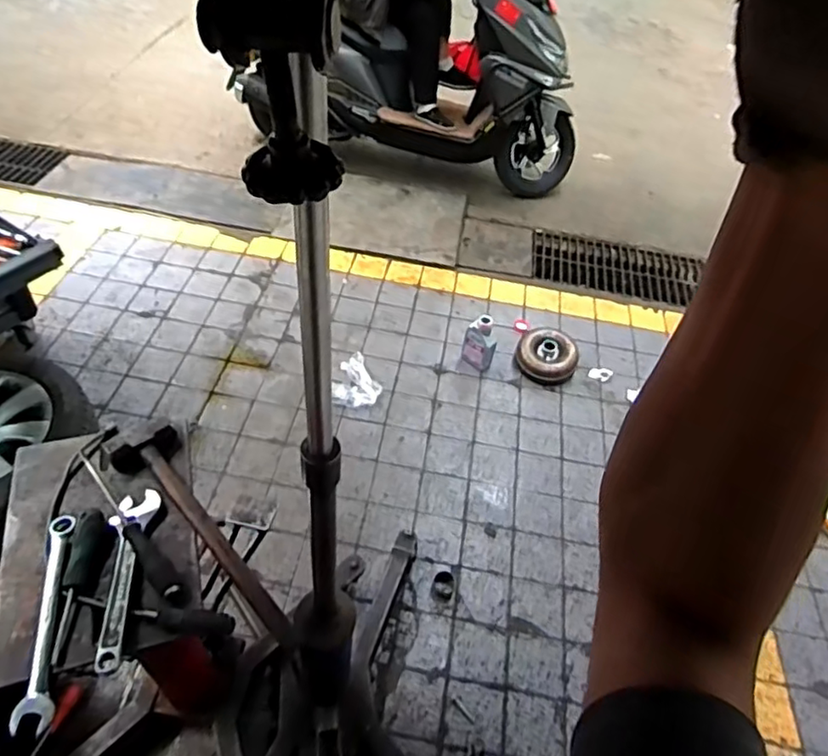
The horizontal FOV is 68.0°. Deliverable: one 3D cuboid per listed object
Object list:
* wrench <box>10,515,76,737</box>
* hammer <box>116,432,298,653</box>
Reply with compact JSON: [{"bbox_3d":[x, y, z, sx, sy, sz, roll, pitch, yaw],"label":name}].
[{"bbox_3d":[-0.453,0.291,0.764,0.039,0.018,0.264,-4,49,-12],"label":"wrench"},{"bbox_3d":[-0.303,0.216,0.848,0.097,0.052,0.387,-27,57,-28],"label":"hammer"}]

